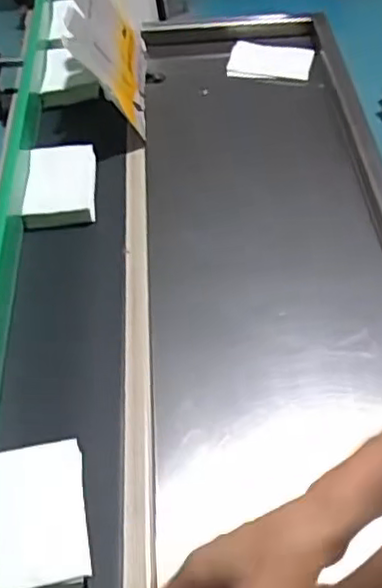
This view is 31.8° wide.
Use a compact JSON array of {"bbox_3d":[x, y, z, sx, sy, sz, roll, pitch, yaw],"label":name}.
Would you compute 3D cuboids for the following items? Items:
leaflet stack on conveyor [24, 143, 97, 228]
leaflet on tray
[{"bbox_3d":[-0.131,-0.112,0.686,0.068,0.030,0.099,-4,49,2],"label":"leaflet stack on conveyor"},{"bbox_3d":[0.099,-0.292,0.834,0.101,0.012,0.061,4,60,0],"label":"leaflet on tray"}]

